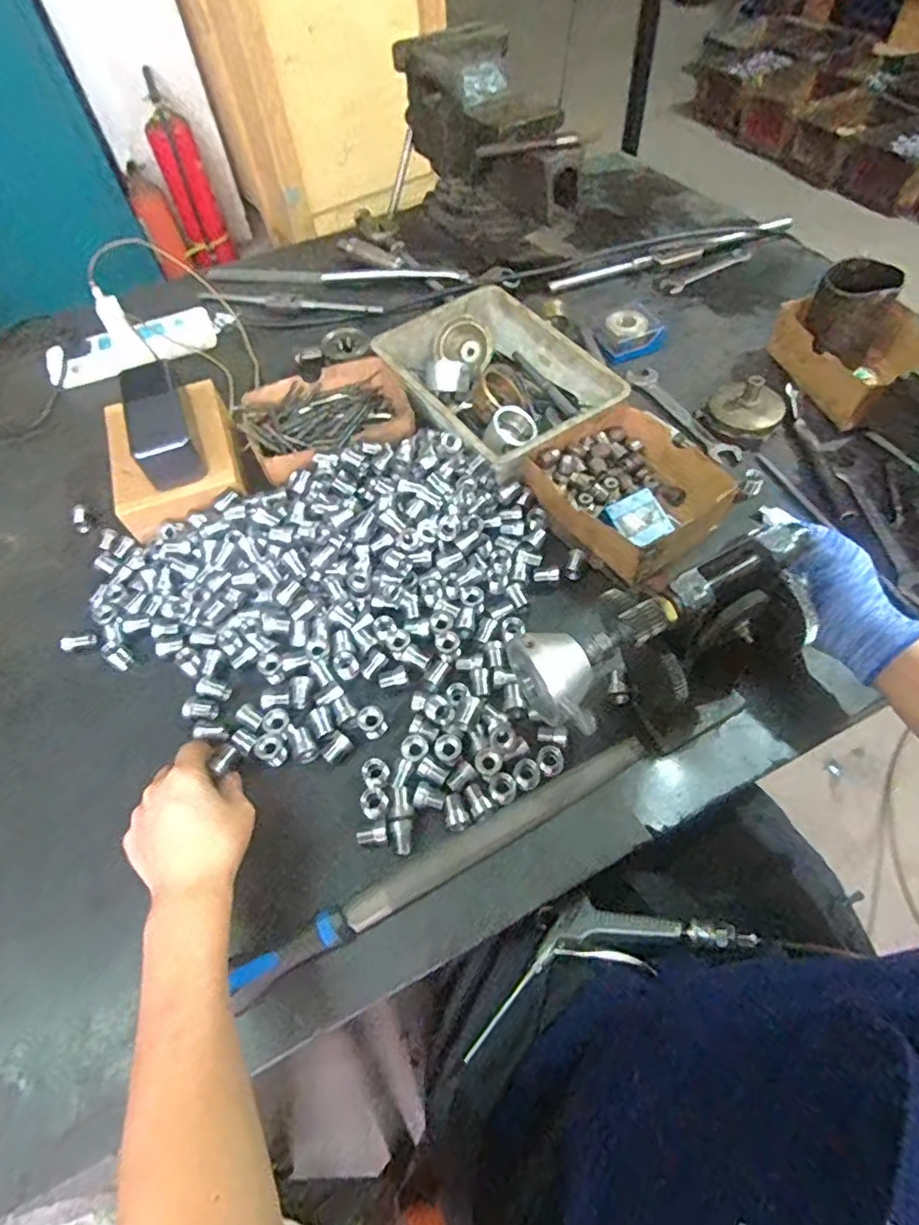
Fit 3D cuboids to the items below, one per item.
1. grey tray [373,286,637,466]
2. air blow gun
[{"bbox_3d":[0.037,-0.247,0.663,0.170,0.073,0.238,-30,60,-15],"label":"grey tray"},{"bbox_3d":[0.125,0.291,0.514,0.226,0.028,0.089,-19,25,-5],"label":"air blow gun"}]

